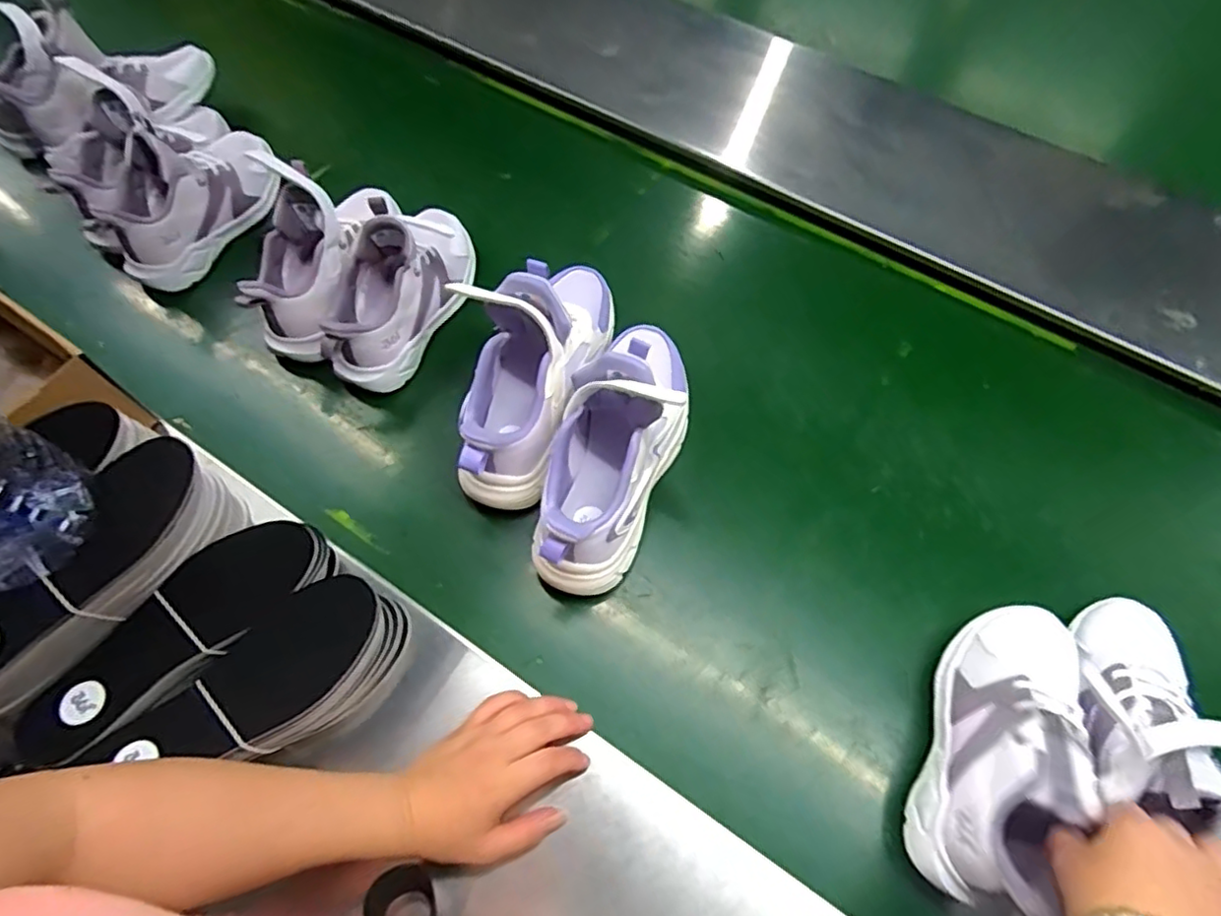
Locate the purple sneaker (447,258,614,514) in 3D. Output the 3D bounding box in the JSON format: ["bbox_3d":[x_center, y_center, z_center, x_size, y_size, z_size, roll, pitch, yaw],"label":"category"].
[{"bbox_3d":[-0.068,-0.087,0.545,0.101,0.120,0.236,12,66,5],"label":"purple sneaker"}]

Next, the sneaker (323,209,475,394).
[{"bbox_3d":[-0.198,-0.168,0.599,0.071,0.105,0.197,23,68,10],"label":"sneaker"}]

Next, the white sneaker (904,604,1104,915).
[{"bbox_3d":[0.269,0.190,0.432,0.075,0.084,0.210,26,60,11],"label":"white sneaker"}]

